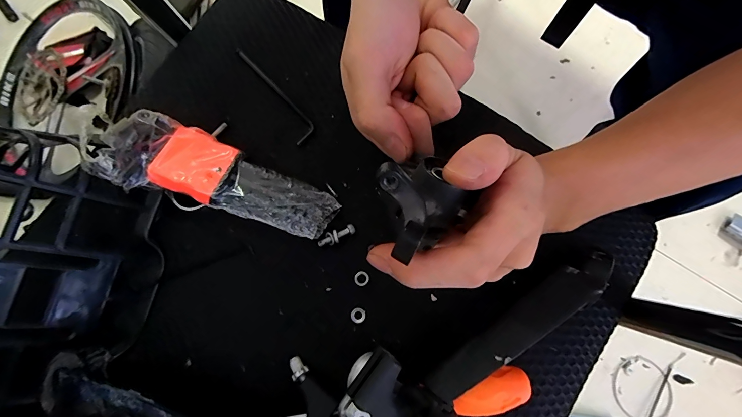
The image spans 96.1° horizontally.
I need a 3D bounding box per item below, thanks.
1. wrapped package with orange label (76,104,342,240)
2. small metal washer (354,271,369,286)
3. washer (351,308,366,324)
[{"bbox_3d":[-0.116,-0.024,0.260,0.179,0.027,0.055,22,76,-18],"label":"wrapped package with orange label"},{"bbox_3d":[-0.008,0.058,0.276,0.012,0.004,0.011,0,76,-2],"label":"small metal washer"},{"bbox_3d":[-0.010,0.087,0.270,0.011,0.004,0.012,0,76,-2],"label":"washer"}]

